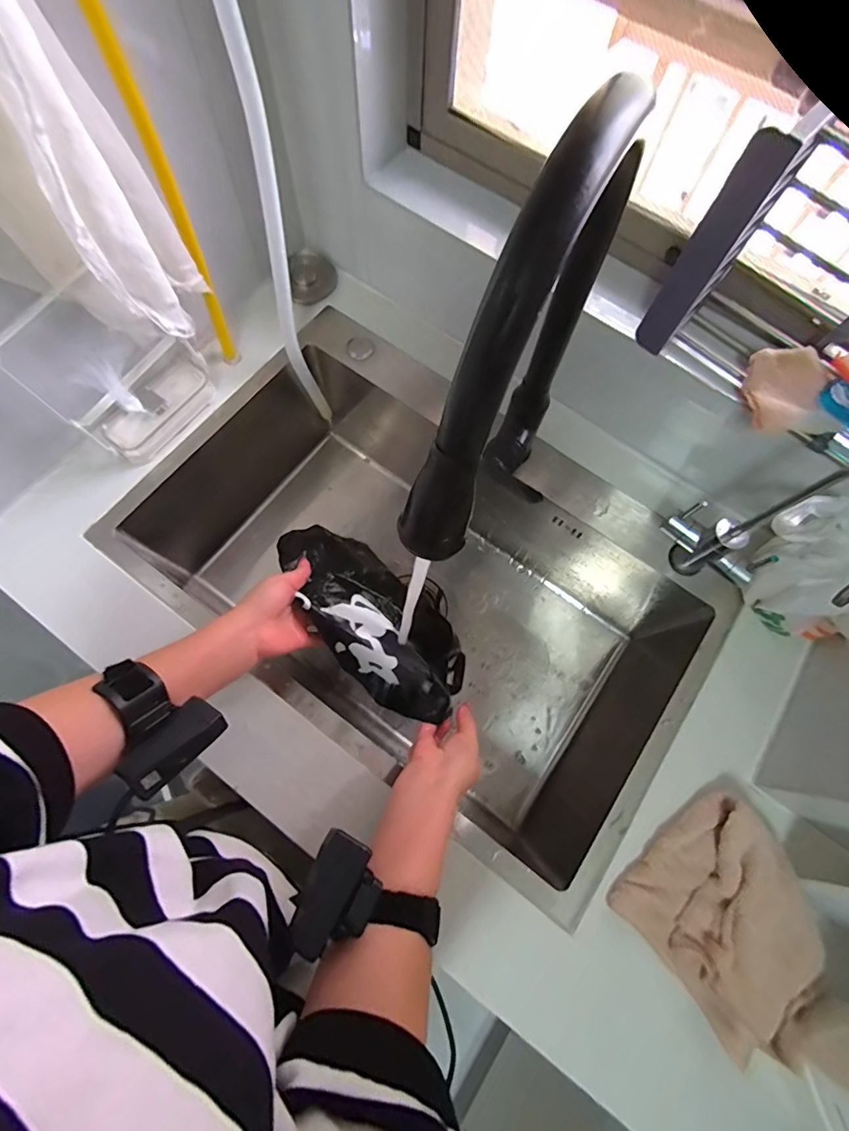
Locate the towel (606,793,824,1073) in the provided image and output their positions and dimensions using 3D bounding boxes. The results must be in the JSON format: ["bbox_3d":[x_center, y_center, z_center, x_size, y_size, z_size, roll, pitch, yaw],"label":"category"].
[{"bbox_3d":[0.280,0.319,0.429,0.151,0.024,0.161,-41,65,-3],"label":"towel"}]

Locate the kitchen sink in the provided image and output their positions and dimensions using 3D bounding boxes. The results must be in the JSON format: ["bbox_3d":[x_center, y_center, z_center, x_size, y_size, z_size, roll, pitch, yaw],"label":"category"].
[{"bbox_3d":[0.007,0.018,0.654,0.644,0.210,0.436,36,74,9],"label":"kitchen sink"}]

